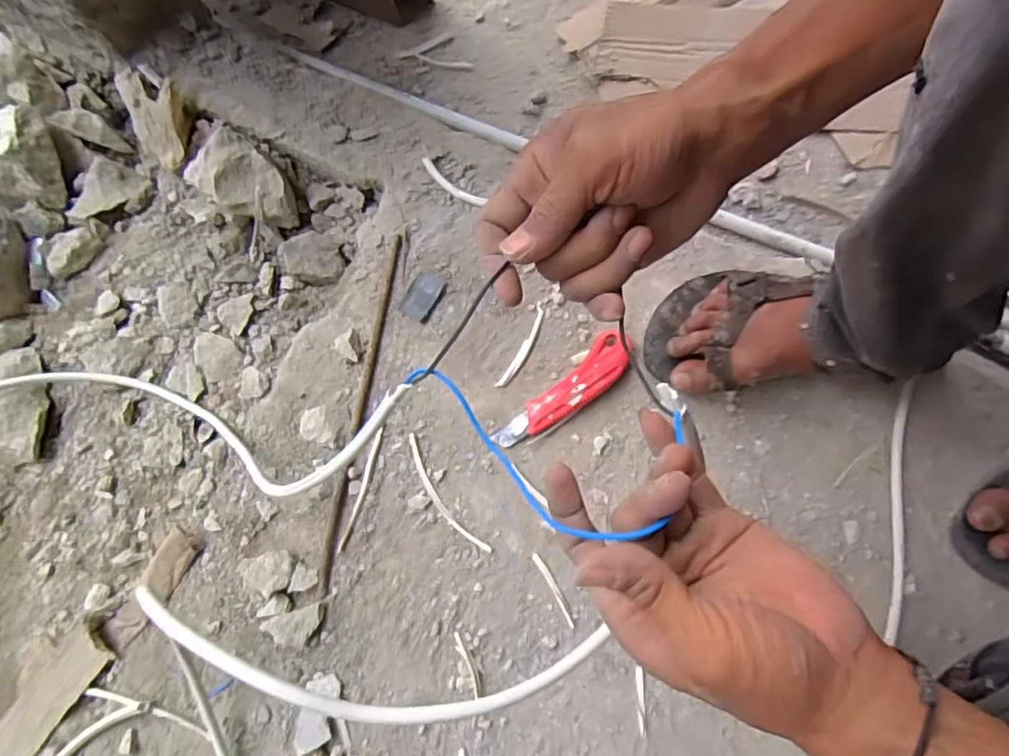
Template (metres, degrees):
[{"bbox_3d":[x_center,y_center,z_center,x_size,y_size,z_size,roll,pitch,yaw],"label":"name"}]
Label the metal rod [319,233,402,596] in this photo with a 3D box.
[{"bbox_3d":[-0.141,0.022,0.544,0.013,0.008,0.355,8,78,2],"label":"metal rod"}]

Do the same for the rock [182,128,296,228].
[{"bbox_3d":[-0.283,-0.213,0.602,0.107,0.056,0.073,37,81,8],"label":"rock"}]

